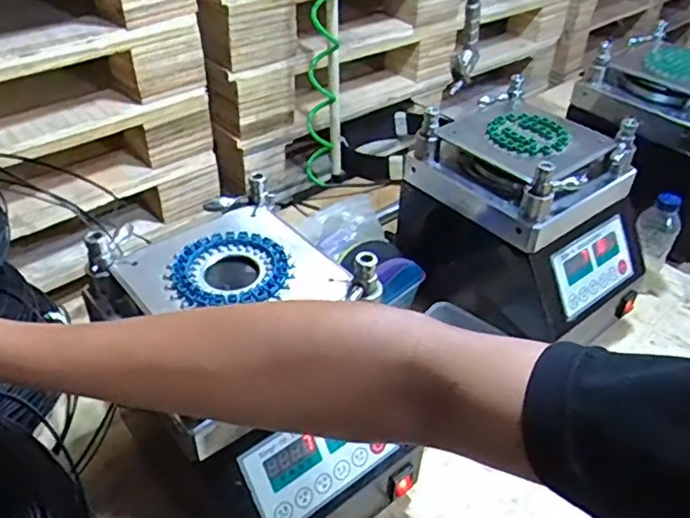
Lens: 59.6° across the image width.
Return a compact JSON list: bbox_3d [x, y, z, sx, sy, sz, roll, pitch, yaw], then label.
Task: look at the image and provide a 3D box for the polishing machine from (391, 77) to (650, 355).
[{"bbox_3d":[0.252,-0.059,0.837,0.231,0.244,0.285,-26,48,-30],"label":"polishing machine"}]

